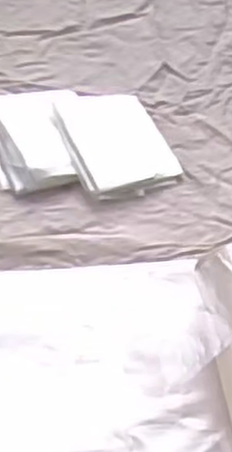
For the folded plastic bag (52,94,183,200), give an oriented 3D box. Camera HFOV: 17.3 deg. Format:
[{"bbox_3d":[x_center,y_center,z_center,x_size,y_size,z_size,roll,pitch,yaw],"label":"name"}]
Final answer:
[{"bbox_3d":[-0.001,-0.059,0.526,0.071,0.015,0.089,-16,51,-19],"label":"folded plastic bag"}]

